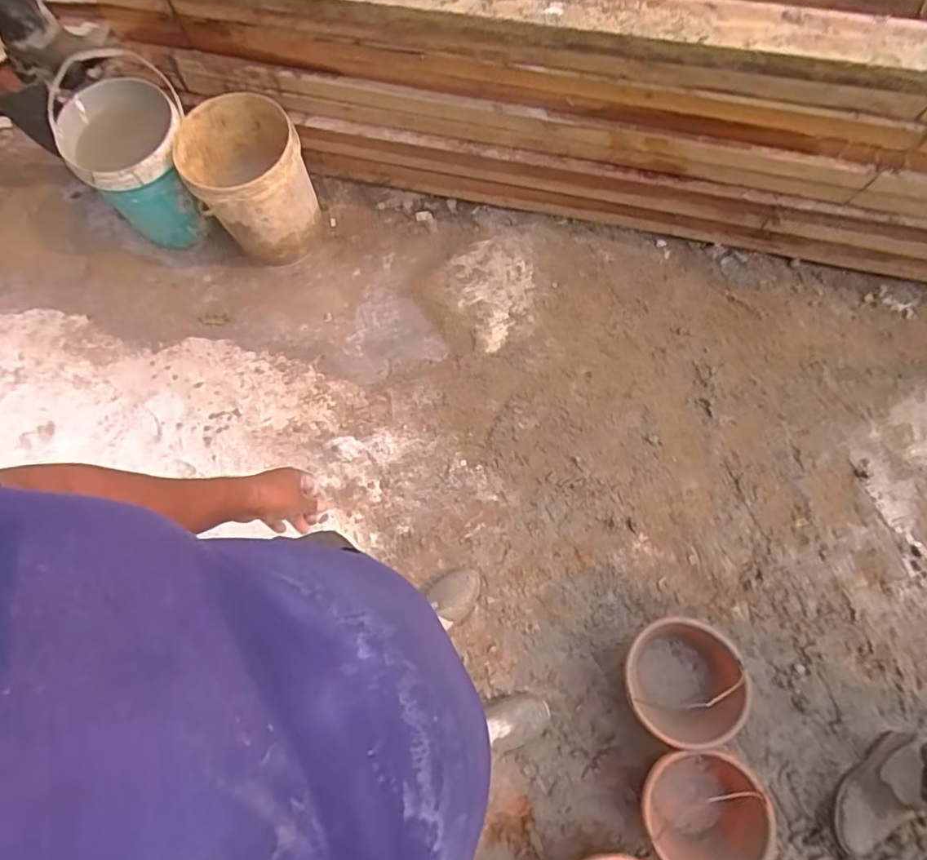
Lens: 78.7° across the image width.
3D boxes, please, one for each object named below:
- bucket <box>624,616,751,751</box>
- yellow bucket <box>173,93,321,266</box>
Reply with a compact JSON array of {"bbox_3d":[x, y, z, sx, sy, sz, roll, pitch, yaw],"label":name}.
[{"bbox_3d":[0.460,0.542,1.226,0.222,0.178,0.241,-2,72,5],"label":"bucket"},{"bbox_3d":[-0.583,-0.685,1.590,0.300,0.312,0.293,-2,72,5],"label":"yellow bucket"}]

